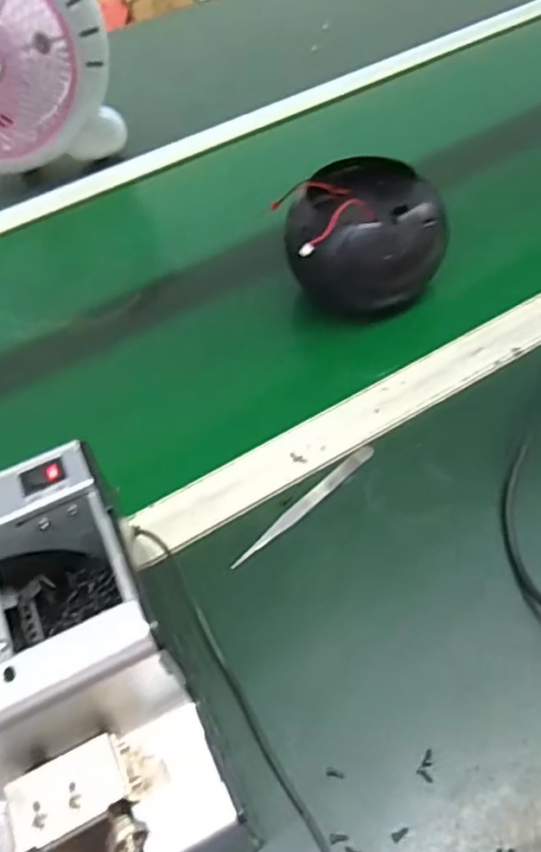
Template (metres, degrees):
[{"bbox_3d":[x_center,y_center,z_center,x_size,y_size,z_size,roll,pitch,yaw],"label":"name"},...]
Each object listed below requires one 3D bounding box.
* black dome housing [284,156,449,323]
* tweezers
[{"bbox_3d":[0.085,-0.161,0.548,0.119,0.089,0.108,15,55,17],"label":"black dome housing"},{"bbox_3d":[0.023,0.053,0.446,0.129,0.004,0.013,-37,57,-21],"label":"tweezers"}]

